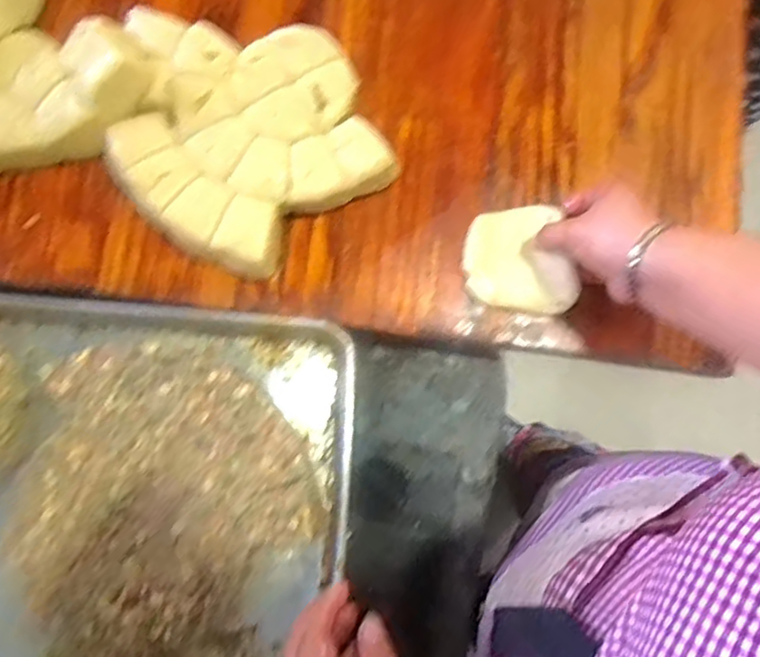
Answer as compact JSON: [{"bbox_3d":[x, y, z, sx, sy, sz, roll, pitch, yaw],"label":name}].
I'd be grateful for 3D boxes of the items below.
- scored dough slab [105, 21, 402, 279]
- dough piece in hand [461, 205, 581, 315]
[{"bbox_3d":[-0.111,-0.166,0.572,0.229,0.051,0.201,-40,82,-8],"label":"scored dough slab"},{"bbox_3d":[0.123,-0.061,0.568,0.090,0.026,0.095,-4,79,-1],"label":"dough piece in hand"}]

